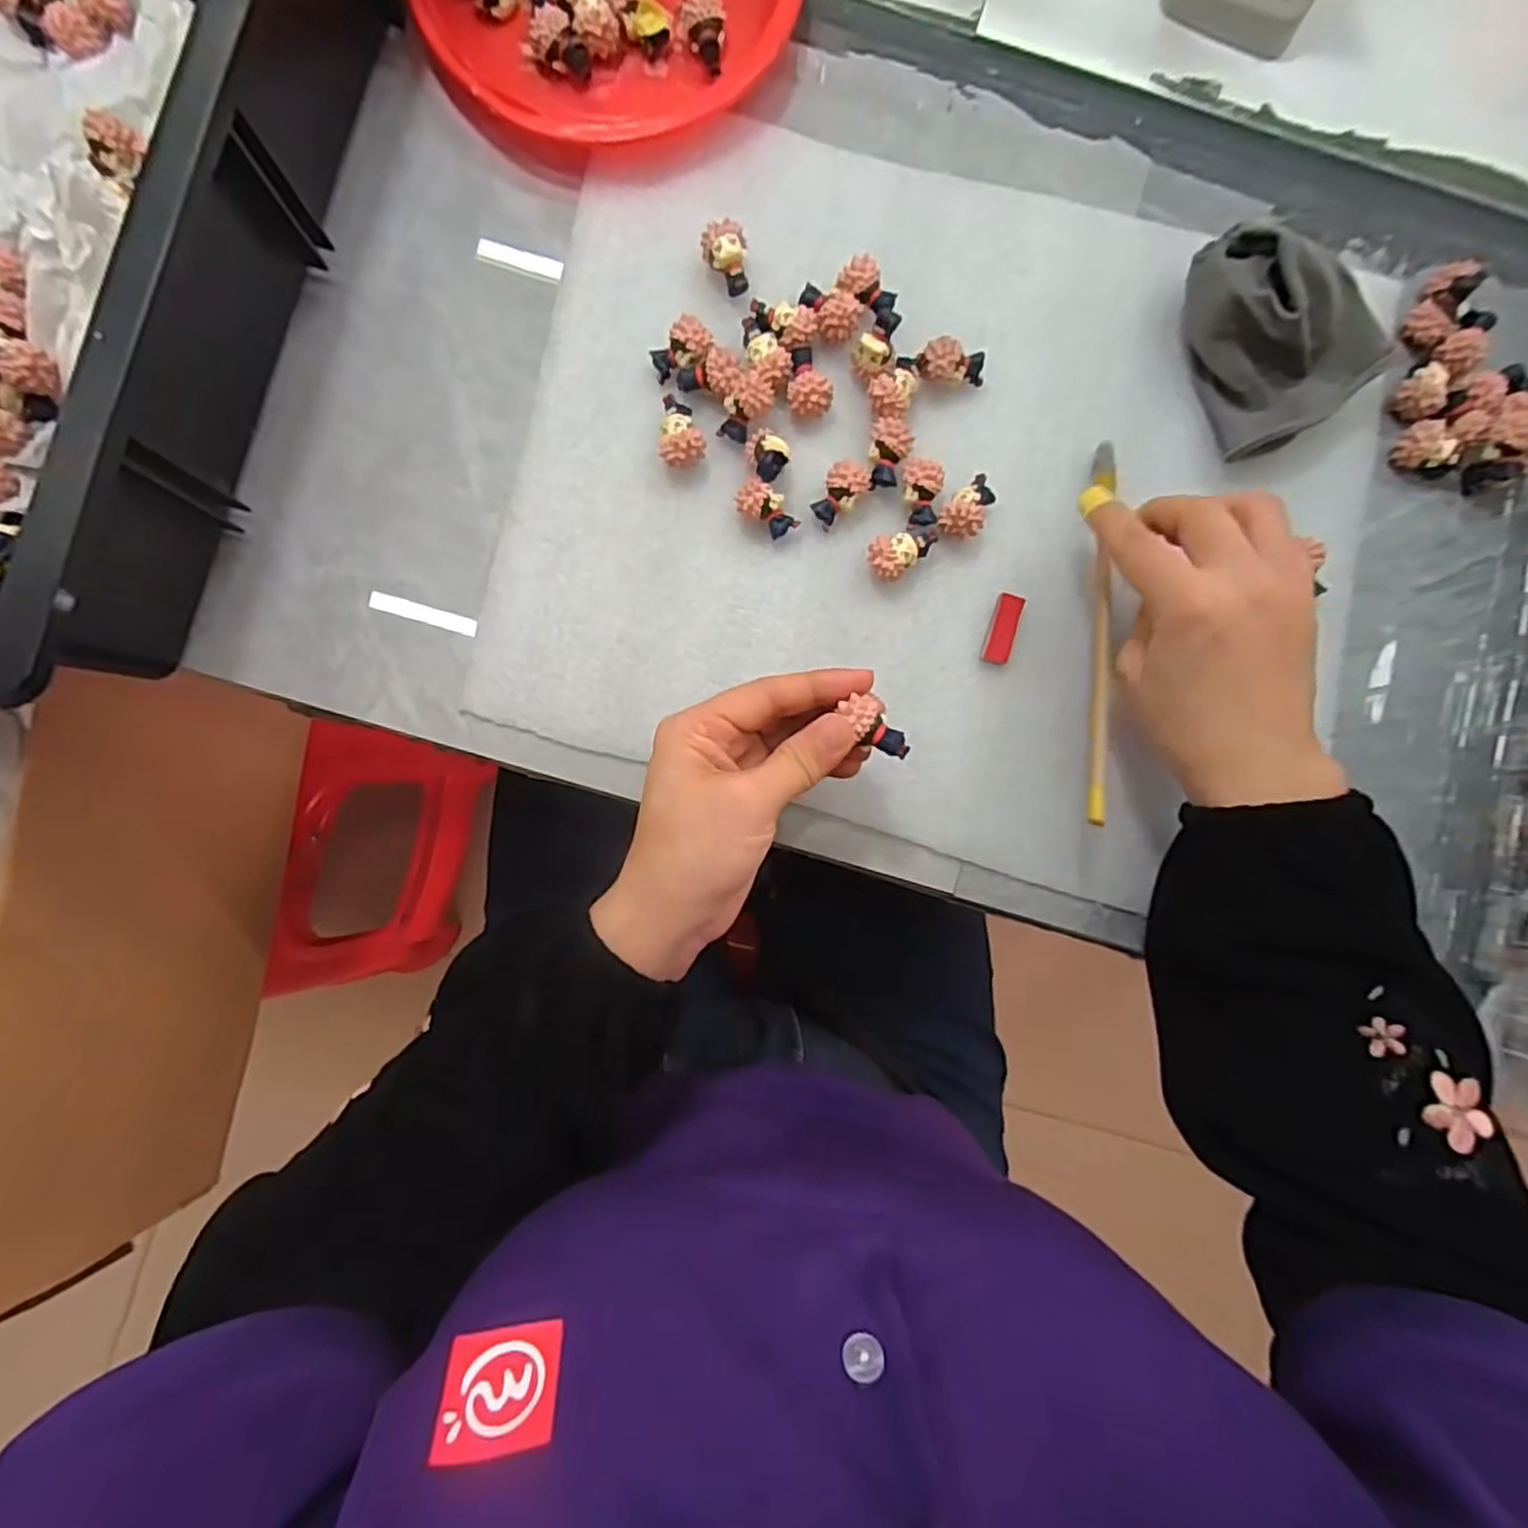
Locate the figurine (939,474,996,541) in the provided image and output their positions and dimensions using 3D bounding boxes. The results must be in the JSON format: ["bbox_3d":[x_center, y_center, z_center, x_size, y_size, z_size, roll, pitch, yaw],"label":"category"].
[{"bbox_3d":[0.097,-0.119,0.342,0.020,0.020,0.033,38,86,0],"label":"figurine"}]

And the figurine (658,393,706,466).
[{"bbox_3d":[-0.037,-0.153,0.337,0.020,0.018,0.034,3,87,-2],"label":"figurine"}]

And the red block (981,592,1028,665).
[{"bbox_3d":[0.113,-0.064,0.345,0.014,0.006,0.034,19,86,-2],"label":"red block"}]

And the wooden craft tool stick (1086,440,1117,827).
[{"bbox_3d":[0.150,-0.064,0.325,0.008,0.008,0.186,10,73,-3],"label":"wooden craft tool stick"}]

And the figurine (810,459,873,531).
[{"bbox_3d":[0.035,-0.125,0.339,0.018,0.020,0.027,33,86,-1],"label":"figurine"}]

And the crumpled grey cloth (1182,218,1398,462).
[{"bbox_3d":[0.244,-0.201,0.341,0.078,0.049,0.094,-20,88,-4],"label":"crumpled grey cloth"}]

